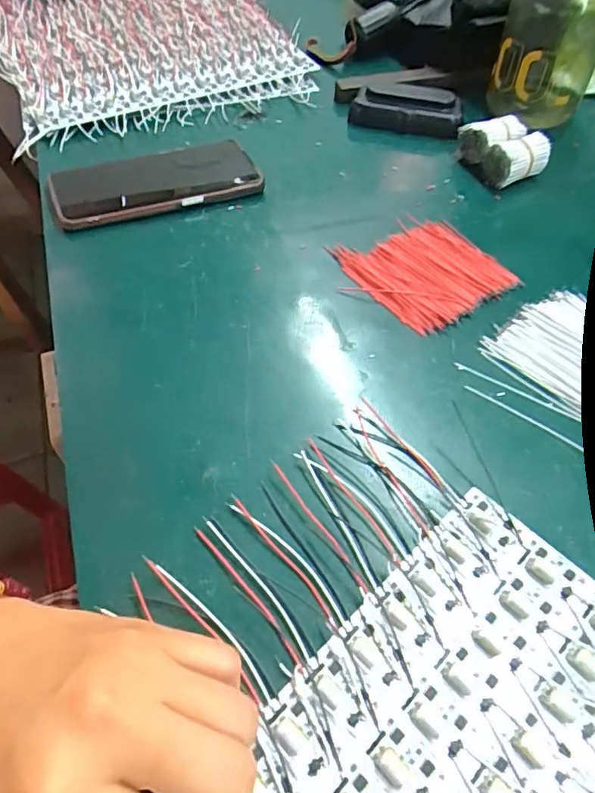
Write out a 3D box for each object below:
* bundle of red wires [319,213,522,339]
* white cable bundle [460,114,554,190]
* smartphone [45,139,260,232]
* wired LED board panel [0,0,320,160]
[{"bbox_3d":[0.091,-0.094,0.393,0.099,0.012,0.101,-29,60,-22],"label":"bundle of red wires"},{"bbox_3d":[0.179,-0.215,0.468,0.048,0.037,0.065,-18,57,-16],"label":"white cable bundle"},{"bbox_3d":[-0.115,-0.175,0.439,0.161,0.018,0.067,-18,57,-16],"label":"smartphone"},{"bbox_3d":[-0.168,-0.393,0.592,0.309,0.038,0.323,-16,56,-15],"label":"wired LED board panel"}]

